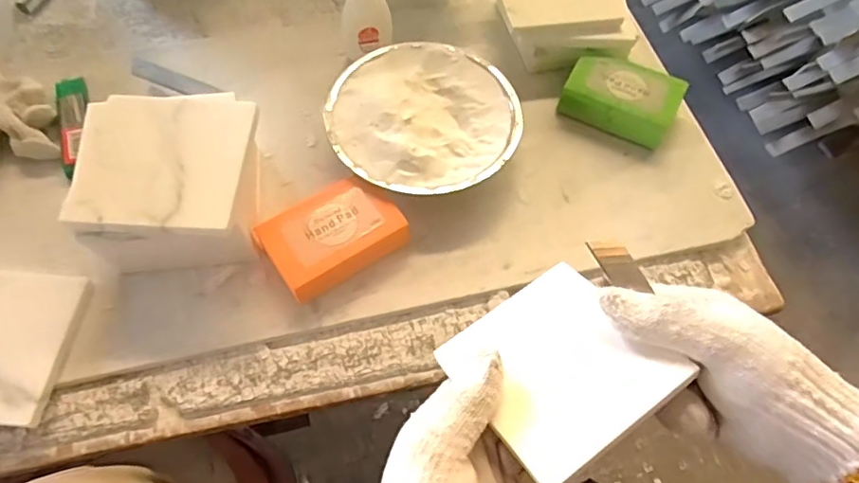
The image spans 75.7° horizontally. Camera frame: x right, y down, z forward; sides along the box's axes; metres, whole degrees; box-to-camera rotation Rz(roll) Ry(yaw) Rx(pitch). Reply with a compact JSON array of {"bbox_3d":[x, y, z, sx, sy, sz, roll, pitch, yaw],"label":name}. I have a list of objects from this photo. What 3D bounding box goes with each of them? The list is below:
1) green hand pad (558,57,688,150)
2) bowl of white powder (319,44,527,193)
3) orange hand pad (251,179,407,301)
[{"bbox_3d":[0.165,-0.125,0.474,0.091,0.032,0.062,25,62,9],"label":"green hand pad"},{"bbox_3d":[-0.005,-0.091,0.449,0.144,0.048,0.145,2,61,-4],"label":"bowl of white powder"},{"bbox_3d":[-0.069,-0.004,0.400,0.096,0.033,0.062,-30,68,-18],"label":"orange hand pad"}]

